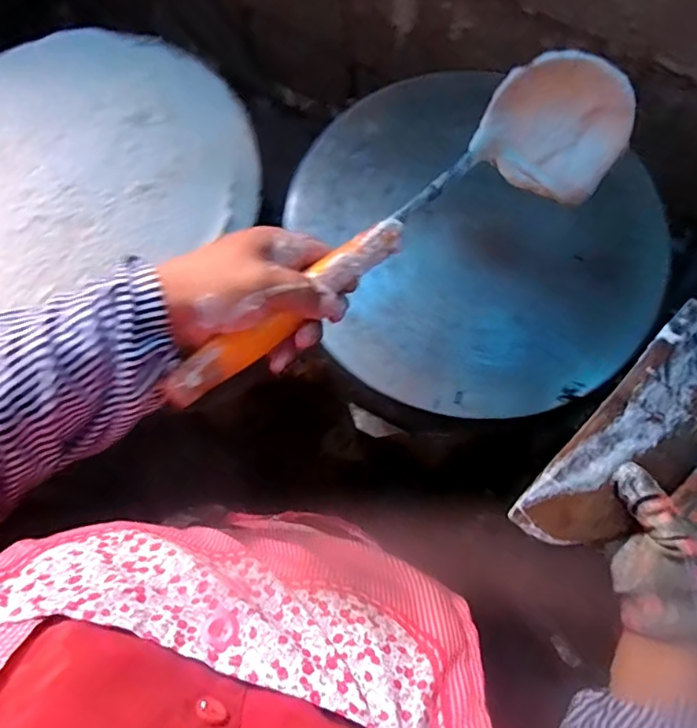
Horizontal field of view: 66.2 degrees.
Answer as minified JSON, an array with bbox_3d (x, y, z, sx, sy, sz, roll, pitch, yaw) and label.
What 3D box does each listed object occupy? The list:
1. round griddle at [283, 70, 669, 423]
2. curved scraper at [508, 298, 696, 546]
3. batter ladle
[{"bbox_3d":[0.112,-0.119,0.526,0.356,0.028,0.321,37,75,5],"label":"round griddle"},{"bbox_3d":[0.196,0.055,0.361,0.071,0.012,0.182,38,100,8],"label":"curved scraper"},{"bbox_3d":[0.042,-0.073,0.355,0.342,0.081,0.087,-42,81,-10],"label":"batter ladle"}]

